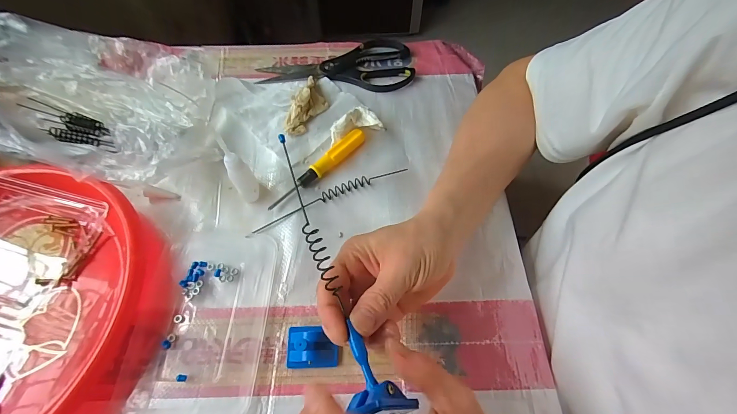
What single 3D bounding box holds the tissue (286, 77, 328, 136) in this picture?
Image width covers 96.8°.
[{"bbox_3d":[-0.075,-0.133,0.416,0.038,0.027,0.097,10,61,6],"label":"tissue"}]

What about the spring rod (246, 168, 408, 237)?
[{"bbox_3d":[-0.046,-0.012,0.366,0.185,0.008,0.016,-23,63,-12],"label":"spring rod"}]

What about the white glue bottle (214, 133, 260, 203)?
[{"bbox_3d":[-0.132,-0.036,0.336,0.020,0.090,0.019,-30,64,-15],"label":"white glue bottle"}]

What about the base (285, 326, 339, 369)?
[{"bbox_3d":[-0.049,0.122,0.286,0.047,0.023,0.034,-1,60,0],"label":"base"}]

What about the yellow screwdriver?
[{"bbox_3d":[-0.056,-0.045,0.380,0.017,0.018,0.140,36,67,19],"label":"yellow screwdriver"}]

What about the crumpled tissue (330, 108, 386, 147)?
[{"bbox_3d":[-0.015,-0.101,0.397,0.068,0.030,0.036,-14,61,-7],"label":"crumpled tissue"}]

